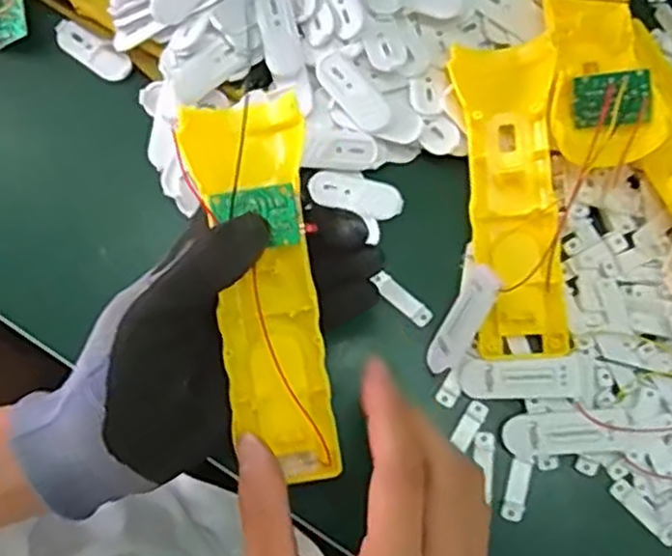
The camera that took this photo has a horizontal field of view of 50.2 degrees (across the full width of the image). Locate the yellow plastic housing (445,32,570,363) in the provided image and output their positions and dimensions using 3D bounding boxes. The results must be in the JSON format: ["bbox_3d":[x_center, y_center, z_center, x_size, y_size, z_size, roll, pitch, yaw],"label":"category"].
[{"bbox_3d":[0.087,-0.041,0.356,0.047,0.020,0.160,-2,77,1],"label":"yellow plastic housing"}]

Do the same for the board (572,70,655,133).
[{"bbox_3d":[0.131,-0.085,0.341,0.034,0.004,0.025,-3,107,23],"label":"board"}]

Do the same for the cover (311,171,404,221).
[{"bbox_3d":[0.011,-0.045,0.380,0.049,0.004,0.019,15,78,5],"label":"cover"}]

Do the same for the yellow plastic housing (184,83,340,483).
[{"bbox_3d":[-0.029,0.005,0.305,0.046,0.027,0.162,-10,91,-1],"label":"yellow plastic housing"}]

